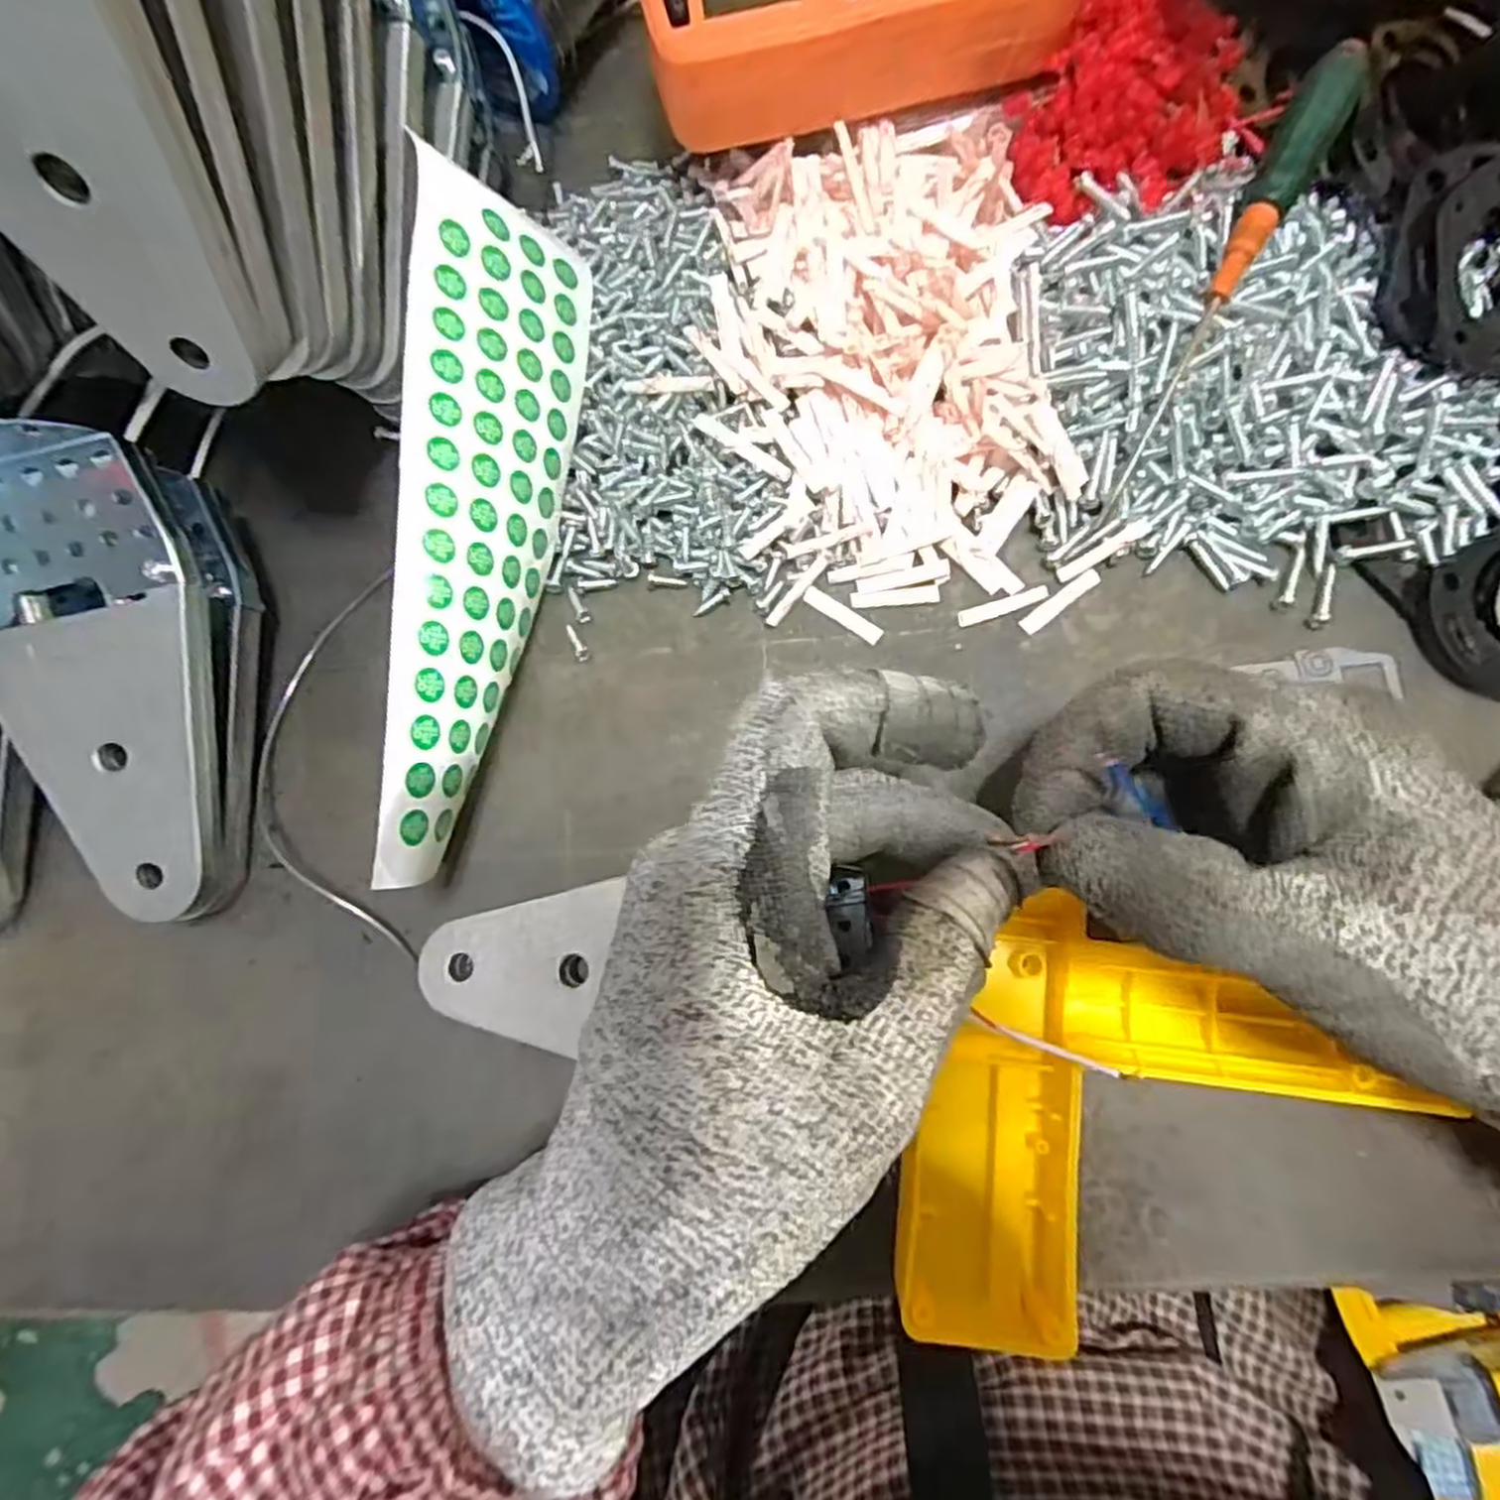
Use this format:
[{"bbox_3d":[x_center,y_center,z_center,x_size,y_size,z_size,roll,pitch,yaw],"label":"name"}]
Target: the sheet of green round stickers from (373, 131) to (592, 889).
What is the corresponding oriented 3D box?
[{"bbox_3d":[-0.079,-0.067,0.227,0.010,0.059,0.205,-1,84,35],"label":"sheet of green round stickers"}]

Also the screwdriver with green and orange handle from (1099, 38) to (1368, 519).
[{"bbox_3d":[0.145,-0.142,0.232,0.013,0.017,0.137,27,100,7],"label":"screwdriver with green and orange handle"}]

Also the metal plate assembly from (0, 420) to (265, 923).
[{"bbox_3d":[-0.193,-0.017,0.229,0.071,0.065,0.136,-7,81,3],"label":"metal plate assembly"}]

